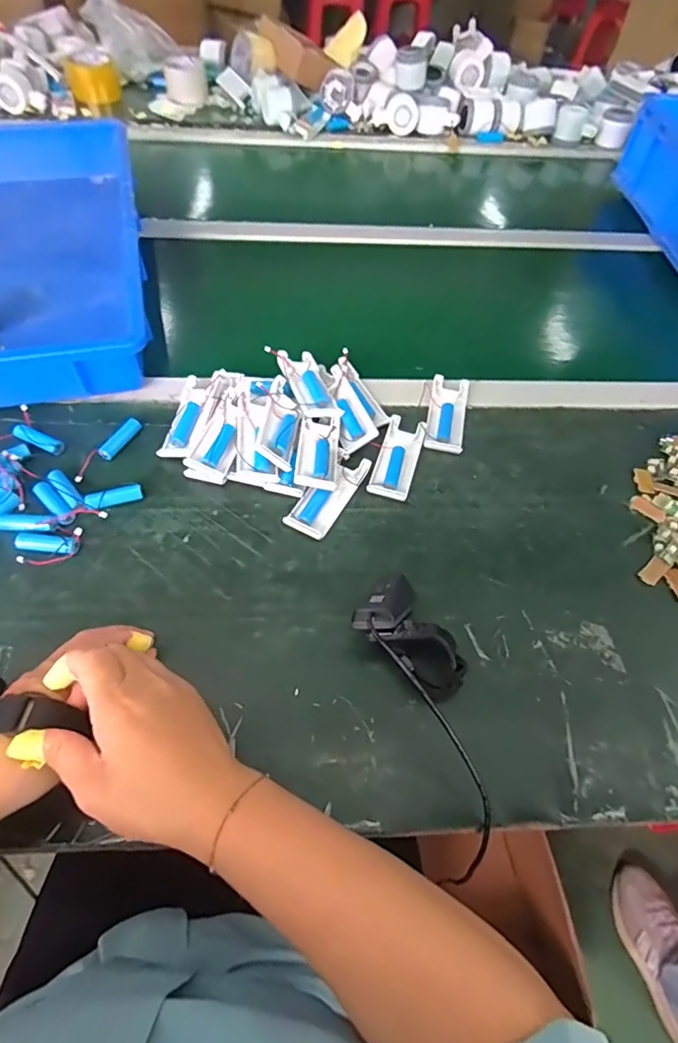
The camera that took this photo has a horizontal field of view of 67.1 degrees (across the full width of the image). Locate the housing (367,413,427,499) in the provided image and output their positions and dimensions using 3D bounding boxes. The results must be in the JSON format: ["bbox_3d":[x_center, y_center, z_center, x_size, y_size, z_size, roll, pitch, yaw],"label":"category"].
[{"bbox_3d":[0.061,-0.067,0.519,0.040,0.013,0.102,17,57,7],"label":"housing"}]

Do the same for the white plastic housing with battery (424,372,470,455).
[{"bbox_3d":[0.119,-0.118,0.560,0.040,0.012,0.102,11,57,4],"label":"white plastic housing with battery"}]

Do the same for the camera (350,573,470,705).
[{"bbox_3d":[0.057,0.088,0.390,0.067,0.062,0.095,-38,66,-25],"label":"camera"}]

